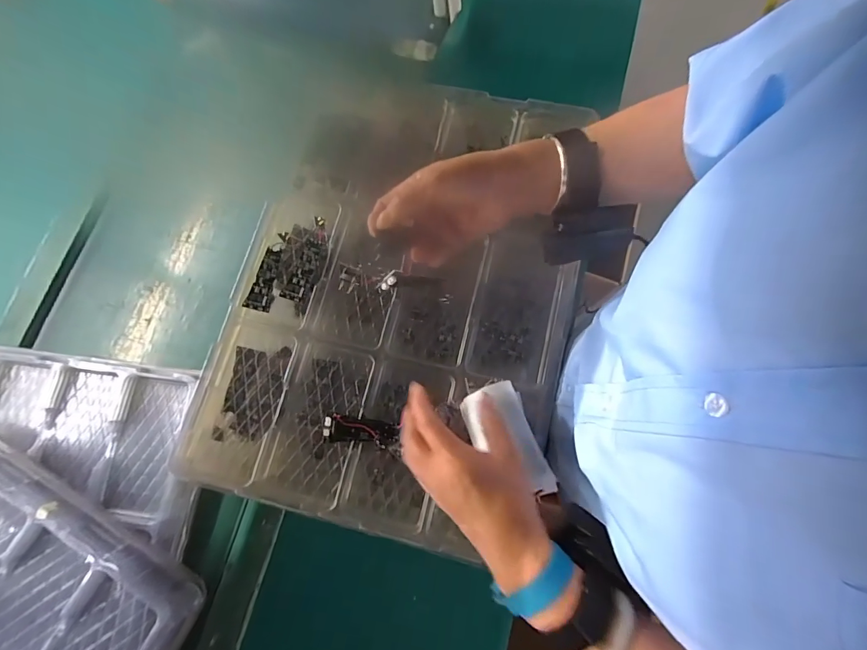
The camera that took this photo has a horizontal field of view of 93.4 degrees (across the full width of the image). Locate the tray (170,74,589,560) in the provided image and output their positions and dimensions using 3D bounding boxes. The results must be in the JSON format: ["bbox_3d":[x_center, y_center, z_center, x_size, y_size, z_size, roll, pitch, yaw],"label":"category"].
[{"bbox_3d":[-0.037,-0.052,0.507,0.398,0.044,0.556,14,77,5],"label":"tray"}]

